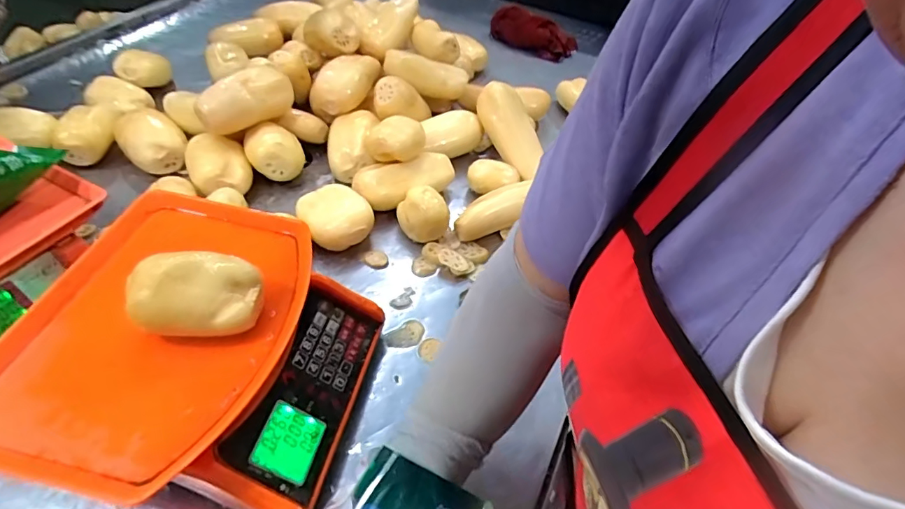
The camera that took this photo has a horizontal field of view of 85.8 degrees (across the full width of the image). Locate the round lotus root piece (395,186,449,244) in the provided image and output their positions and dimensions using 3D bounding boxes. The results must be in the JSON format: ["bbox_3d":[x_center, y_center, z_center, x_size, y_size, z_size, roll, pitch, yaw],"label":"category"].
[{"bbox_3d":[-0.040,-0.056,0.669,0.069,0.051,0.065,-1,48,-4],"label":"round lotus root piece"}]

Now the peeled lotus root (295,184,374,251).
[{"bbox_3d":[-0.160,-0.050,0.664,0.088,0.055,0.102,-24,56,-25],"label":"peeled lotus root"}]

